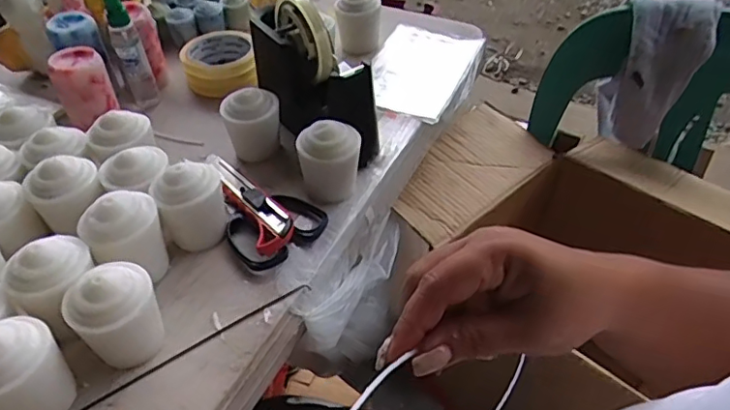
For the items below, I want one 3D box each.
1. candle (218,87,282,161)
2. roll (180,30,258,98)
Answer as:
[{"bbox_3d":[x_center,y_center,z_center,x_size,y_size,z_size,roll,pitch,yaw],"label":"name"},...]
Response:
[{"bbox_3d":[-0.111,-0.077,0.560,0.054,0.066,0.045,-8,45,-7],"label":"candle"},{"bbox_3d":[-0.179,-0.176,0.702,0.083,0.055,0.091,-1,44,1],"label":"roll"}]

